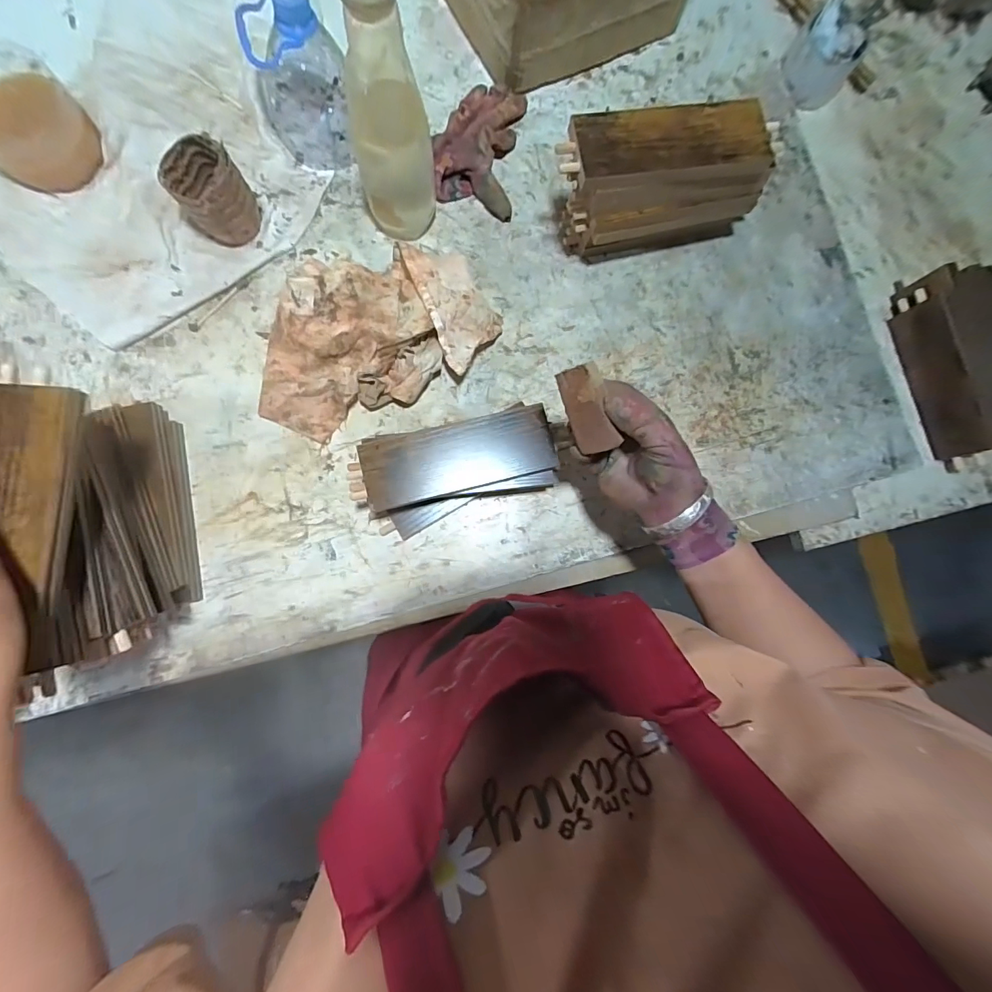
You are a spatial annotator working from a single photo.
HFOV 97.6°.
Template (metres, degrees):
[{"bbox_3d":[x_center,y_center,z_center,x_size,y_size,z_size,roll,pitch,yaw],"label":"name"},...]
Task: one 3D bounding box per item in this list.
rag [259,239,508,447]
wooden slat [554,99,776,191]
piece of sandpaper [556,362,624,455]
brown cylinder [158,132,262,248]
[{"bbox_3d":[-0.126,-0.172,0.450,0.258,0.067,0.149,-22,86,-6],"label":"rag"},{"bbox_3d":[0.167,-0.336,0.410,0.216,0.021,0.063,-12,85,-6],"label":"wooden slat"},{"bbox_3d":[0.071,-0.066,0.340,0.007,0.034,0.068,-45,117,-48],"label":"piece of sandpaper"},{"bbox_3d":[-0.289,-0.308,0.447,0.071,0.074,0.062,39,82,0],"label":"brown cylinder"}]

